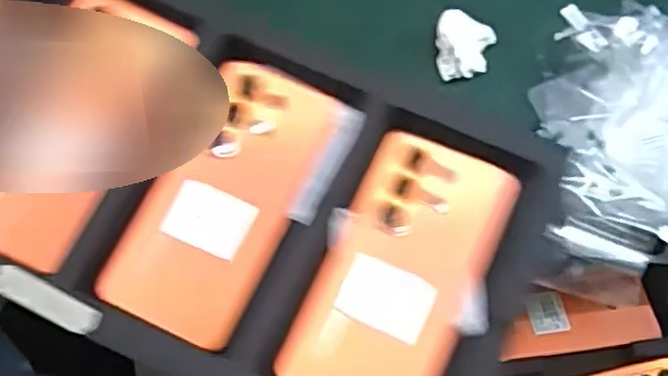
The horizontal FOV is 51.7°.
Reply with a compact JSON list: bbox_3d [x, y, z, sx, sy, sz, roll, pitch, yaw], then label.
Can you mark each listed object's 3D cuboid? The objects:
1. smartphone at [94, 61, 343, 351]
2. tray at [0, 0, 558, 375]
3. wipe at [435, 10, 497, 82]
[{"bbox_3d":[-0.066,0.004,0.416,0.083,0.011,0.171,26,74,1],"label":"smartphone"},{"bbox_3d":[-0.109,-0.020,0.408,0.457,0.038,0.210,24,73,4],"label":"tray"},{"bbox_3d":[0.105,-0.115,0.564,0.046,0.019,0.063,15,60,7],"label":"wipe"}]

